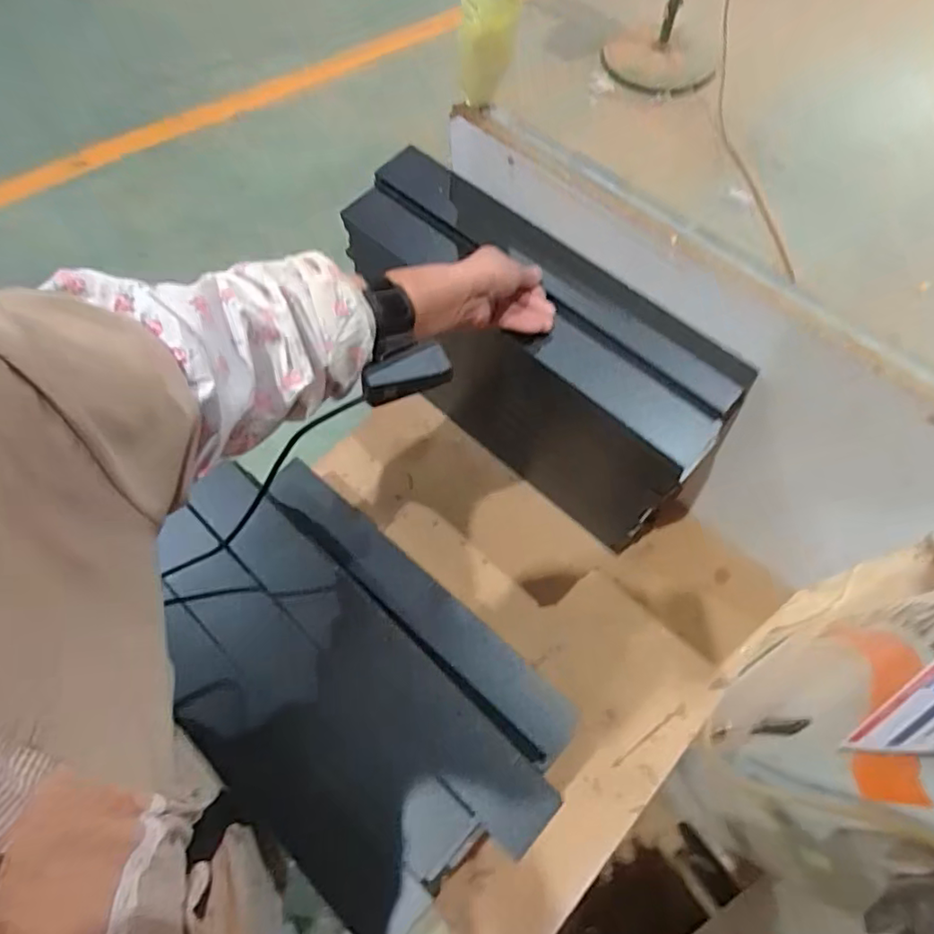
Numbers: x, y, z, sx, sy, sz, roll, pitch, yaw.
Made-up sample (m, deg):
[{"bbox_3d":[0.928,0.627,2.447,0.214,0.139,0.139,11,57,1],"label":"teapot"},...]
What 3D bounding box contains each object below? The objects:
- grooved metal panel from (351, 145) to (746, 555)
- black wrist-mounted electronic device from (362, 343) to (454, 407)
[{"bbox_3d":[0.076,-0.120,0.726,0.474,0.310,0.114,39,72,17],"label":"grooved metal panel"},{"bbox_3d":[-0.048,-0.073,0.467,0.070,0.025,0.026,-19,67,-7],"label":"black wrist-mounted electronic device"}]

